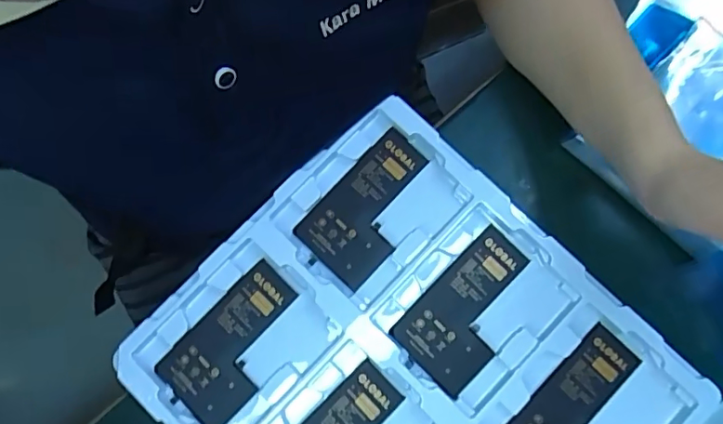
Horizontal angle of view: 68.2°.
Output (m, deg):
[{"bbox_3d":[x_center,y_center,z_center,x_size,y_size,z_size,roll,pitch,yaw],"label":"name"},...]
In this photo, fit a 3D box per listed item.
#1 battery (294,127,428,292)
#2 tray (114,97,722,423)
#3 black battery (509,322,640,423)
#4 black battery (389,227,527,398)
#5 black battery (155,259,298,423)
[{"bbox_3d":[0.007,-0.002,0.394,0.063,0.007,0.109,43,84,5],"label":"battery"},{"bbox_3d":[0.035,0.117,0.371,0.317,0.020,0.272,44,84,5],"label":"tray"},{"bbox_3d":[0.153,0.139,0.367,0.064,0.004,0.108,44,84,5],"label":"black battery"},{"bbox_3d":[0.079,0.070,0.381,0.063,0.007,0.107,44,84,5],"label":"black battery"},{"bbox_3d":[-0.089,0.095,0.382,0.061,0.007,0.110,43,84,5],"label":"black battery"}]

